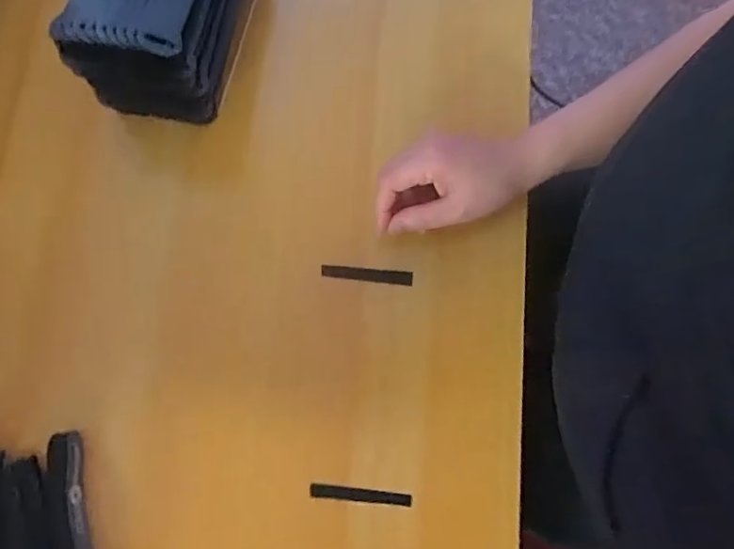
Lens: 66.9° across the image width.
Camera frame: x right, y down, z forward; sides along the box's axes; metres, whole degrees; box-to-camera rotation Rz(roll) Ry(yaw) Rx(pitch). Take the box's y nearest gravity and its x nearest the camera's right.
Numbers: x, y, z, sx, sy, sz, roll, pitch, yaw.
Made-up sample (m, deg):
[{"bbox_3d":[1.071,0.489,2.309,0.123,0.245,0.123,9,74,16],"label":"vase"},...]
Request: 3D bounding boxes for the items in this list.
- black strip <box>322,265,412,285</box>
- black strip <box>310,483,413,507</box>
[{"bbox_3d":[0.000,0.000,0.431,0.070,0.004,0.011,6,78,1],"label":"black strip"},{"bbox_3d":[-0.005,0.157,0.393,0.071,0.004,0.009,6,78,1],"label":"black strip"}]

